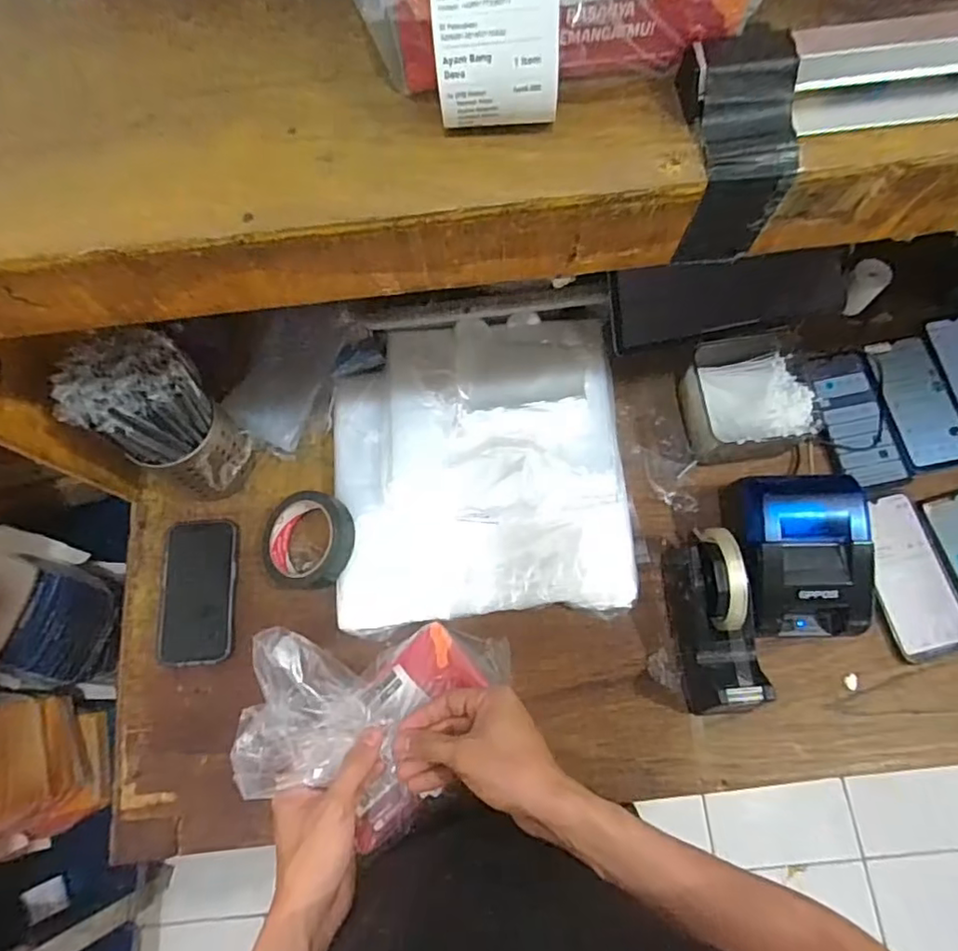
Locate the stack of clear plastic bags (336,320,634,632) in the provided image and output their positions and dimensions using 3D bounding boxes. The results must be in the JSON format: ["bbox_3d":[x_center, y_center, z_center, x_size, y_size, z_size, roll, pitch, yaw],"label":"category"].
[{"bbox_3d":[-0.001,-0.016,0.636,0.310,0.049,0.325,-6,78,1],"label":"stack of clear plastic bags"}]

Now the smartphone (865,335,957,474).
[{"bbox_3d":[0.500,-0.084,0.678,0.076,0.010,0.158,-7,72,0],"label":"smartphone"}]

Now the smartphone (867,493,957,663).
[{"bbox_3d":[0.448,0.103,0.624,0.079,0.008,0.164,-12,72,-2],"label":"smartphone"}]

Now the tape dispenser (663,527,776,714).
[{"bbox_3d":[0.225,0.139,0.576,0.062,0.102,0.165,-4,72,1],"label":"tape dispenser"}]

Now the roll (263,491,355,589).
[{"bbox_3d":[-0.182,0.069,0.634,0.108,0.032,0.108,-1,85,18],"label":"roll"}]

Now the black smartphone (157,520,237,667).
[{"bbox_3d":[-0.297,0.120,0.631,0.077,0.010,0.150,-6,72,0],"label":"black smartphone"}]

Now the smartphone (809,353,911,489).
[{"bbox_3d":[0.425,-0.063,0.679,0.074,0.016,0.155,-8,72,-1],"label":"smartphone"}]

